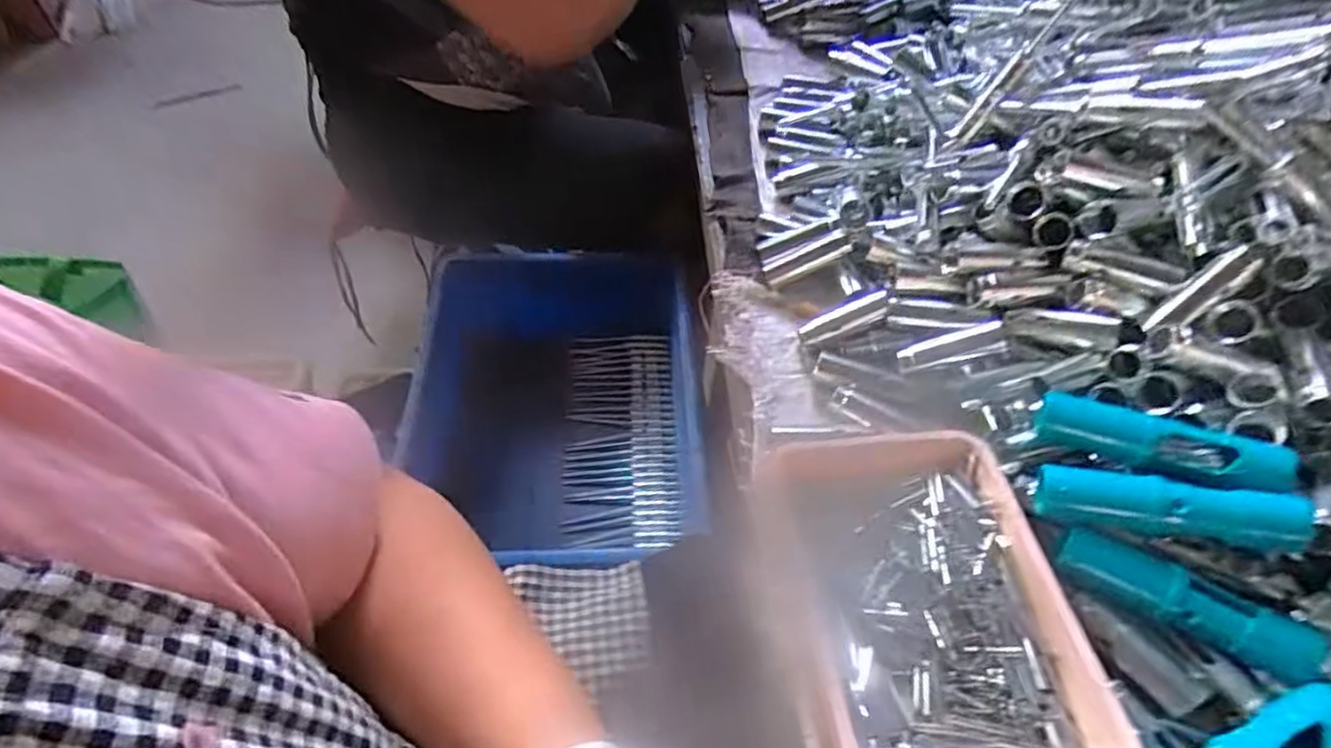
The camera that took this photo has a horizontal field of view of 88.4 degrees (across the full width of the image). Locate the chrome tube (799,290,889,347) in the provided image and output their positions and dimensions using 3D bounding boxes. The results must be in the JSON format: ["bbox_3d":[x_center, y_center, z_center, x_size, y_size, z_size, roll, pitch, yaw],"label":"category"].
[{"bbox_3d":[0.134,-0.040,0.510,0.070,0.012,0.016,-23,54,2],"label":"chrome tube"}]

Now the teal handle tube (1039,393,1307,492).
[{"bbox_3d":[0.280,0.042,0.389,0.122,0.026,0.027,15,51,28],"label":"teal handle tube"}]

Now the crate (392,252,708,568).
[{"bbox_3d":[-0.128,0.012,0.814,0.333,0.121,0.391,-2,52,-4],"label":"crate"}]

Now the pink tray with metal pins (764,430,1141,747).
[{"bbox_3d":[0.143,0.125,0.379,0.144,0.041,0.207,-7,52,-8],"label":"pink tray with metal pins"}]

